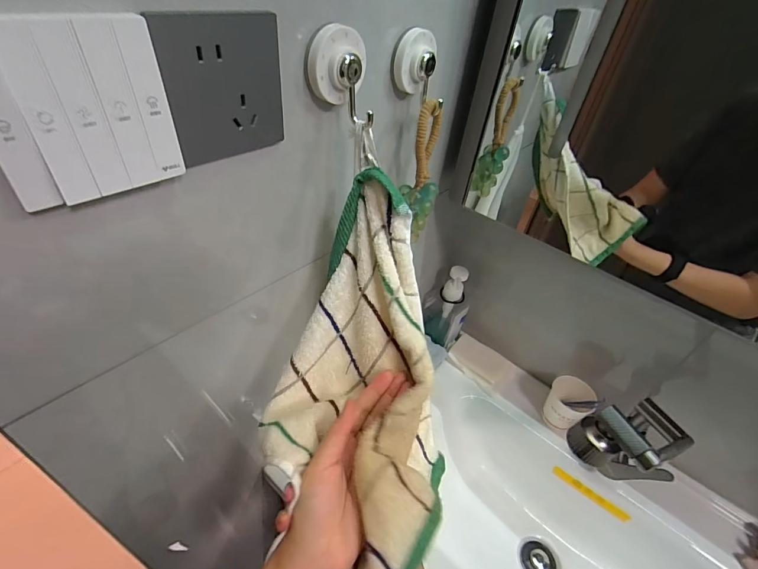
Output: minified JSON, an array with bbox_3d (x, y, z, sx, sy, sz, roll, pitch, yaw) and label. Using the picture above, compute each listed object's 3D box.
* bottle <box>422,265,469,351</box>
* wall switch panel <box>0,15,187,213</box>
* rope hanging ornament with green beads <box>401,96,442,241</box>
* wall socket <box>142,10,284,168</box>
[{"bbox_3d":[0.134,0.040,0.755,0.080,0.175,0.056,31,46,25],"label":"bottle"},{"bbox_3d":[-0.153,-0.089,0.200,0.009,0.083,0.085,36,48,28],"label":"wall switch panel"},{"bbox_3d":[0.047,-0.124,0.444,0.046,0.157,0.042,13,41,6],"label":"rope hanging ornament with green beads"},{"bbox_3d":[-0.100,-0.130,0.256,0.007,0.085,0.086,28,45,22],"label":"wall socket"}]

